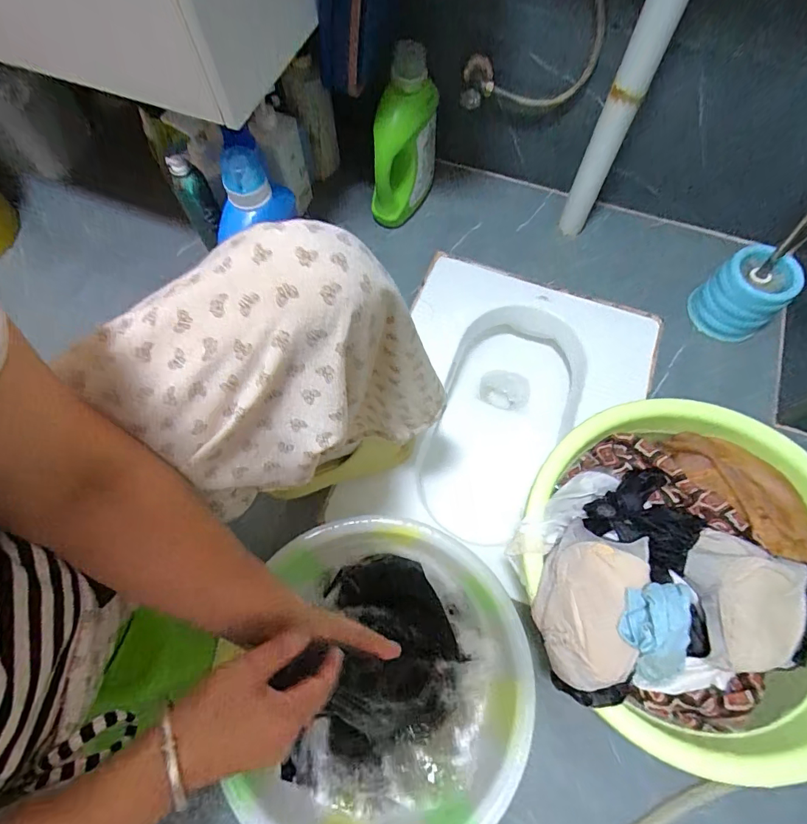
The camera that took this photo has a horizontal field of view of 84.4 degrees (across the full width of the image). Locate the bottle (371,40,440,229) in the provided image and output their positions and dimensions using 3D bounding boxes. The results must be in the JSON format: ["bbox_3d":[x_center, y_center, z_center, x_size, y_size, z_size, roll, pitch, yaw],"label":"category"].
[{"bbox_3d":[-0.001,-0.464,0.744,0.115,0.294,0.097,1,67,1],"label":"bottle"}]

